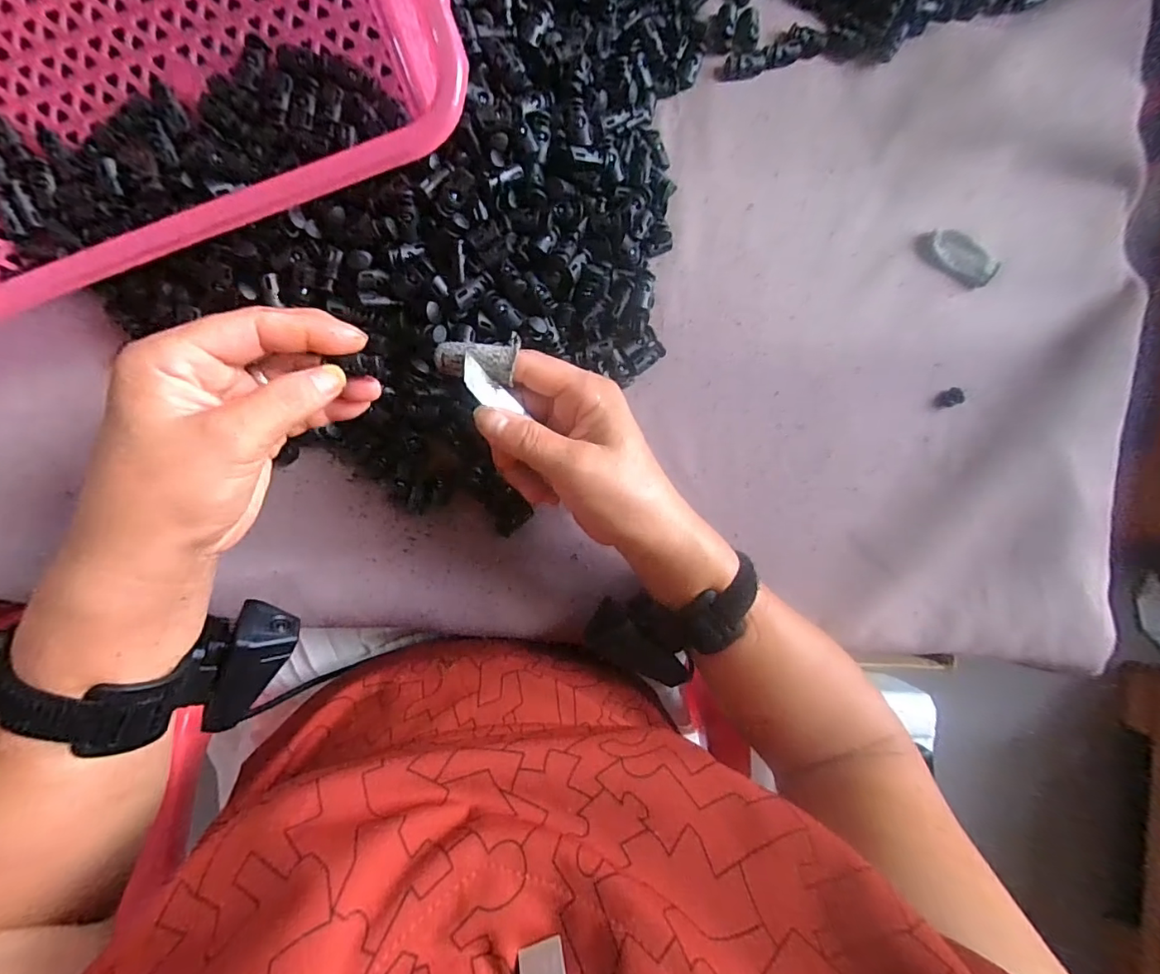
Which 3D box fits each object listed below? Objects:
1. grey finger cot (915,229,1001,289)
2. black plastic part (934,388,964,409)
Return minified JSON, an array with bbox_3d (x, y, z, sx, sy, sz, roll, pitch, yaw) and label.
[{"bbox_3d":[0.287,-0.176,0.389,0.062,0.013,0.032,33,85,-4],"label":"grey finger cot"},{"bbox_3d":[0.281,-0.067,0.386,0.024,0.004,0.013,-23,89,-7],"label":"black plastic part"}]

